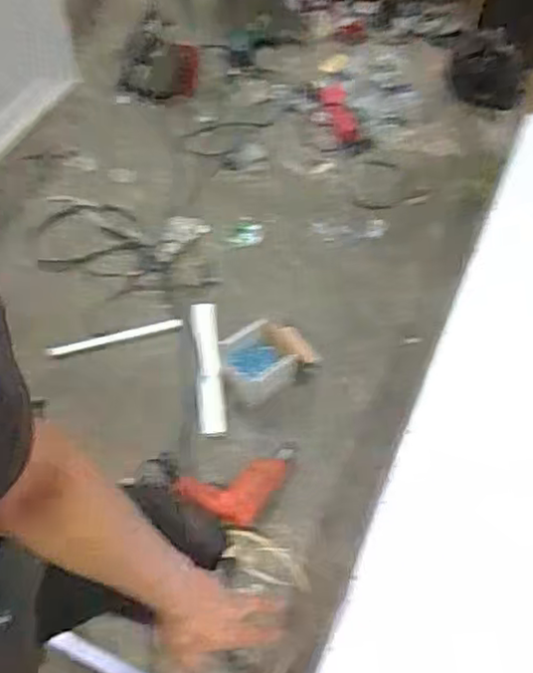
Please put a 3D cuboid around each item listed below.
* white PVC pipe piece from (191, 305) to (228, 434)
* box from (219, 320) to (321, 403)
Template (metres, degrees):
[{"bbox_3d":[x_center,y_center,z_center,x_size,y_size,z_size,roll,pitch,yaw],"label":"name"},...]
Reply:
[{"bbox_3d":[-0.133,0.067,1.529,0.063,0.045,0.354,-3,58,-6],"label":"white PVC pipe piece"},{"bbox_3d":[0.001,0.051,1.532,0.212,0.085,0.160,-24,63,-18],"label":"box"}]

